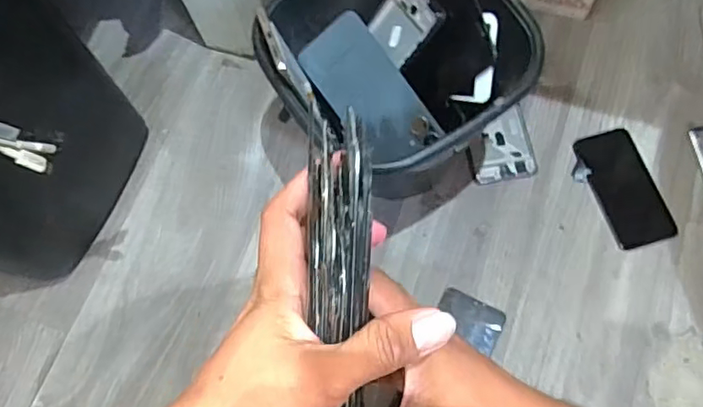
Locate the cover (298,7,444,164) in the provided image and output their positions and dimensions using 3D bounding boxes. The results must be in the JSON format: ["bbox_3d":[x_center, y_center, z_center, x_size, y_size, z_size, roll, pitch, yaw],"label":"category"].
[{"bbox_3d":[0.017,-0.107,0.549,0.073,0.006,0.147,-35,94,21],"label":"cover"}]

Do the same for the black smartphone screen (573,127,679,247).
[{"bbox_3d":[0.311,-0.018,0.646,0.072,0.013,0.138,-16,70,-1],"label":"black smartphone screen"}]

